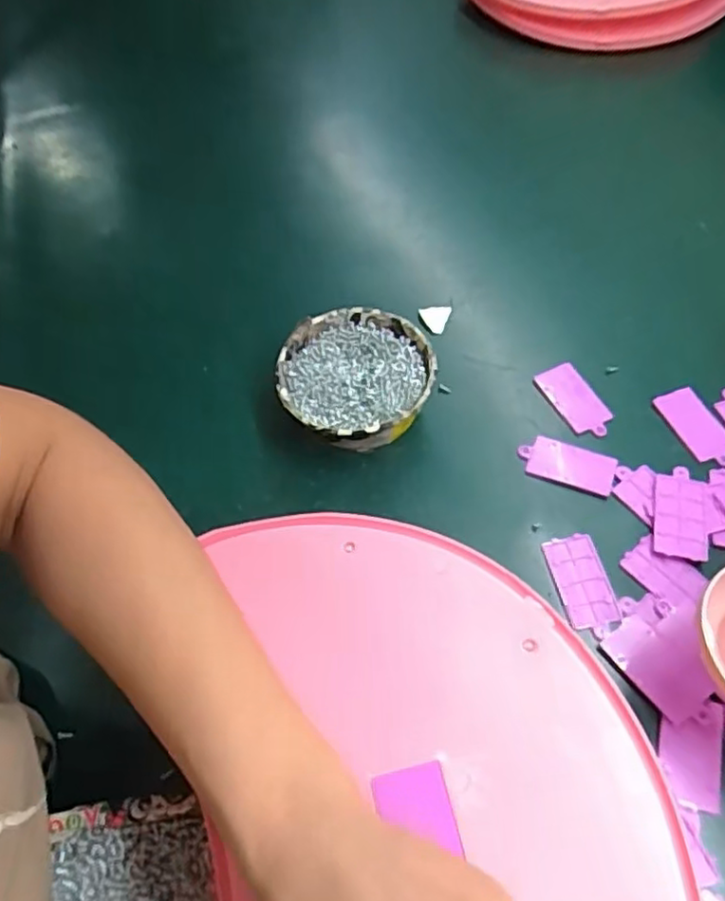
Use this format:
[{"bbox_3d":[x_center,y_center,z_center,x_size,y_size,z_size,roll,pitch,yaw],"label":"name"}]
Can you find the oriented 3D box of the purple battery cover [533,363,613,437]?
[{"bbox_3d":[0.163,-0.038,0.500,0.031,0.006,0.065,-34,66,1],"label":"purple battery cover"}]

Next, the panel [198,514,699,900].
[{"bbox_3d":[0.032,0.181,0.291,0.206,0.015,0.336,-5,58,0],"label":"panel"}]

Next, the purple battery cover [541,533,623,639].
[{"bbox_3d":[0.143,0.087,0.423,0.033,0.005,0.067,-10,58,-2],"label":"purple battery cover"}]

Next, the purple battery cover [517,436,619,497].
[{"bbox_3d":[0.147,0.010,0.472,0.066,0.004,0.031,20,62,15],"label":"purple battery cover"}]

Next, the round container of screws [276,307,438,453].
[{"bbox_3d":[-0.004,-0.052,0.494,0.111,0.044,0.109,-2,58,3],"label":"round container of screws"}]

